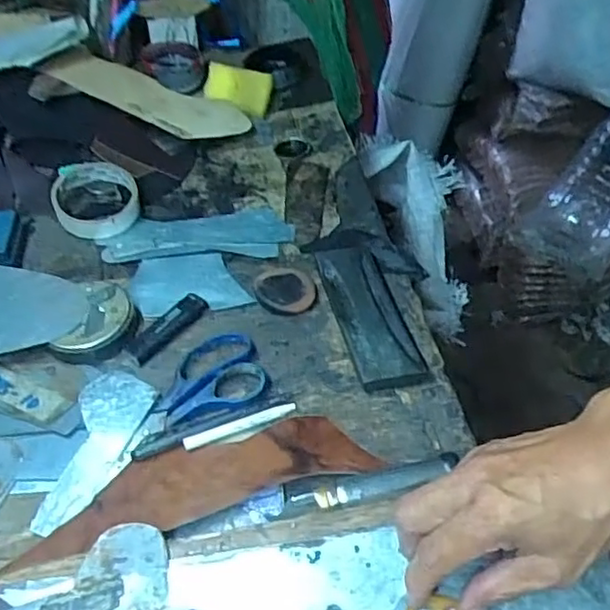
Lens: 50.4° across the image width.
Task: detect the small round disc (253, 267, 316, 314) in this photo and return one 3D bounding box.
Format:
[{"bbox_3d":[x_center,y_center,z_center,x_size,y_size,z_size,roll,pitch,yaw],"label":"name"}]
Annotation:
[{"bbox_3d":[-0.017,-0.014,0.575,0.053,0.010,0.055,-1,46,1],"label":"small round disc"}]

